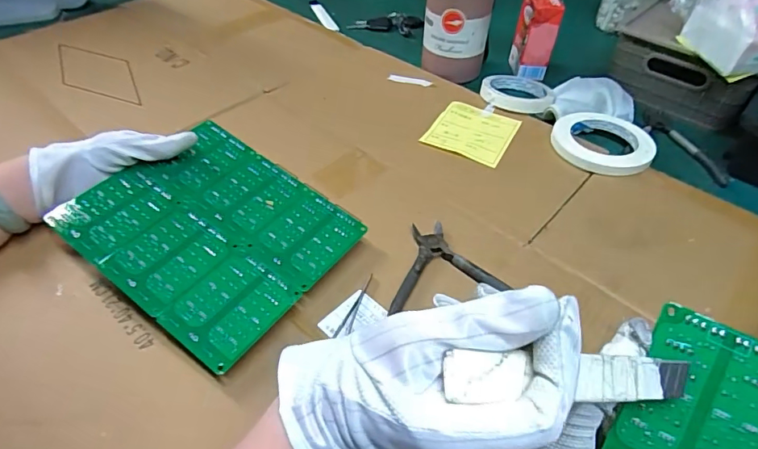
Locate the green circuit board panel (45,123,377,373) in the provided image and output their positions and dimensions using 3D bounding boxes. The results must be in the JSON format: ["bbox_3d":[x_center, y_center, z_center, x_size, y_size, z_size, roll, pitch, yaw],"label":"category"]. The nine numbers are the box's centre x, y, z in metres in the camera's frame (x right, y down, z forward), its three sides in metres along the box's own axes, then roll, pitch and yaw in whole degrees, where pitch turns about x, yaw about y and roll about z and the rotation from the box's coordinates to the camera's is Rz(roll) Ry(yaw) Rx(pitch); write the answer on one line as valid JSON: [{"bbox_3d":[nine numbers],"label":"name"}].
[{"bbox_3d":[-0.142,0.001,0.411,0.200,0.004,0.172,34,55,15],"label":"green circuit board panel"}]

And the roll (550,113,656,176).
[{"bbox_3d":[0.266,-0.099,0.564,0.113,0.016,0.111,1,45,-1],"label":"roll"}]

